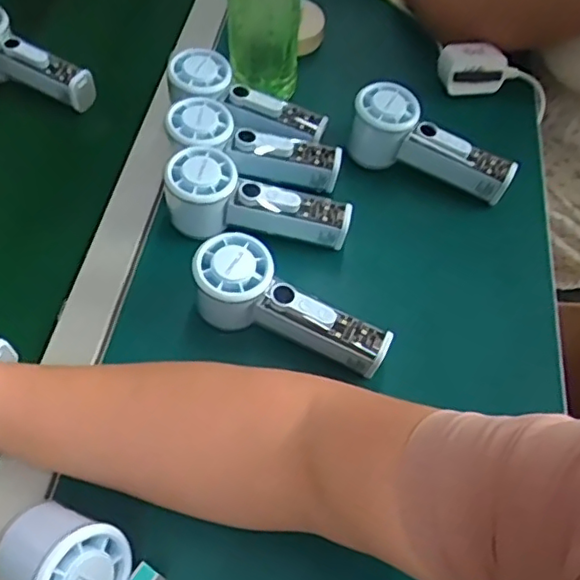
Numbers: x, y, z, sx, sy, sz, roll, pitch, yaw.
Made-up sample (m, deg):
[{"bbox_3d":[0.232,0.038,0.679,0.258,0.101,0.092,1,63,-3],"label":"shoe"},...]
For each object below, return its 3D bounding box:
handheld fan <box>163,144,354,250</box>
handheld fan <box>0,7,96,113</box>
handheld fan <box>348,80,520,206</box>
[{"bbox_3d":[-0.026,-0.070,0.492,0.152,0.058,0.052,12,58,7],"label":"handheld fan"},{"bbox_3d":[-0.268,-0.228,0.592,0.150,0.060,0.050,29,62,17],"label":"handheld fan"},{"bbox_3d":[0.129,-0.131,0.555,0.158,0.071,0.048,28,61,-2],"label":"handheld fan"}]

